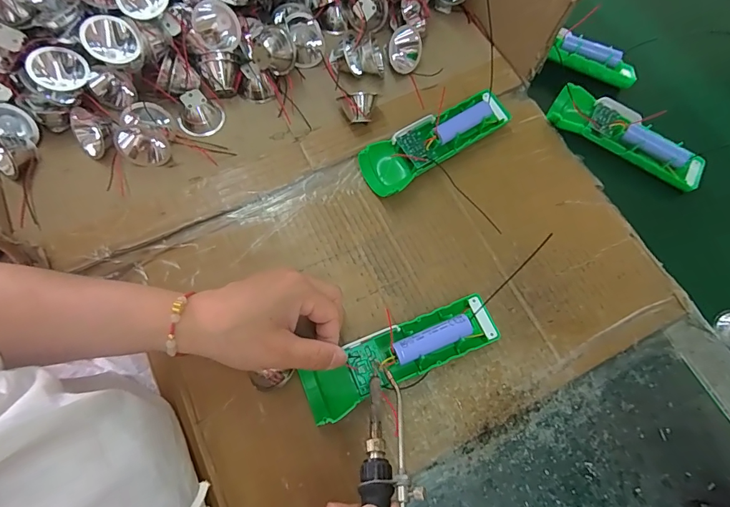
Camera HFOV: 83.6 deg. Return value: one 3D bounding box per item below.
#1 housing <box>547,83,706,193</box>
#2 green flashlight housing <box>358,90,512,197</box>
[{"bbox_3d":[0.273,-0.122,0.425,0.159,0.032,0.049,32,71,9],"label":"housing"},{"bbox_3d":[0.069,-0.112,0.407,0.158,0.027,0.047,-32,74,-14],"label":"green flashlight housing"}]

